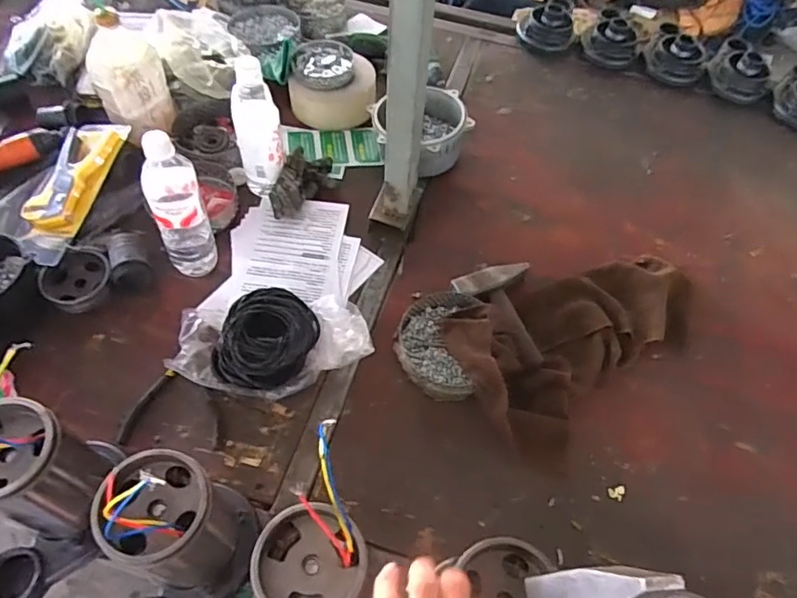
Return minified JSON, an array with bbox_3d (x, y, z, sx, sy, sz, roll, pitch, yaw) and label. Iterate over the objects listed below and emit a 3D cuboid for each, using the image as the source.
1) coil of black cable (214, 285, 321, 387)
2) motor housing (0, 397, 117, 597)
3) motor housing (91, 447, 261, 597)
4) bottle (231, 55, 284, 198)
[{"bbox_3d":[-0.168,0.052,0.716,0.110,0.068,0.124,28,59,13],"label":"coil of black cable"},{"bbox_3d":[-0.352,0.192,0.519,0.085,0.192,0.152,14,57,5],"label":"motor housing"},{"bbox_3d":[-0.210,0.242,0.516,0.088,0.192,0.155,12,57,3],"label":"motor housing"},{"bbox_3d":[-0.200,-0.236,0.815,0.057,0.206,0.055,-33,66,-23],"label":"bottle"}]

